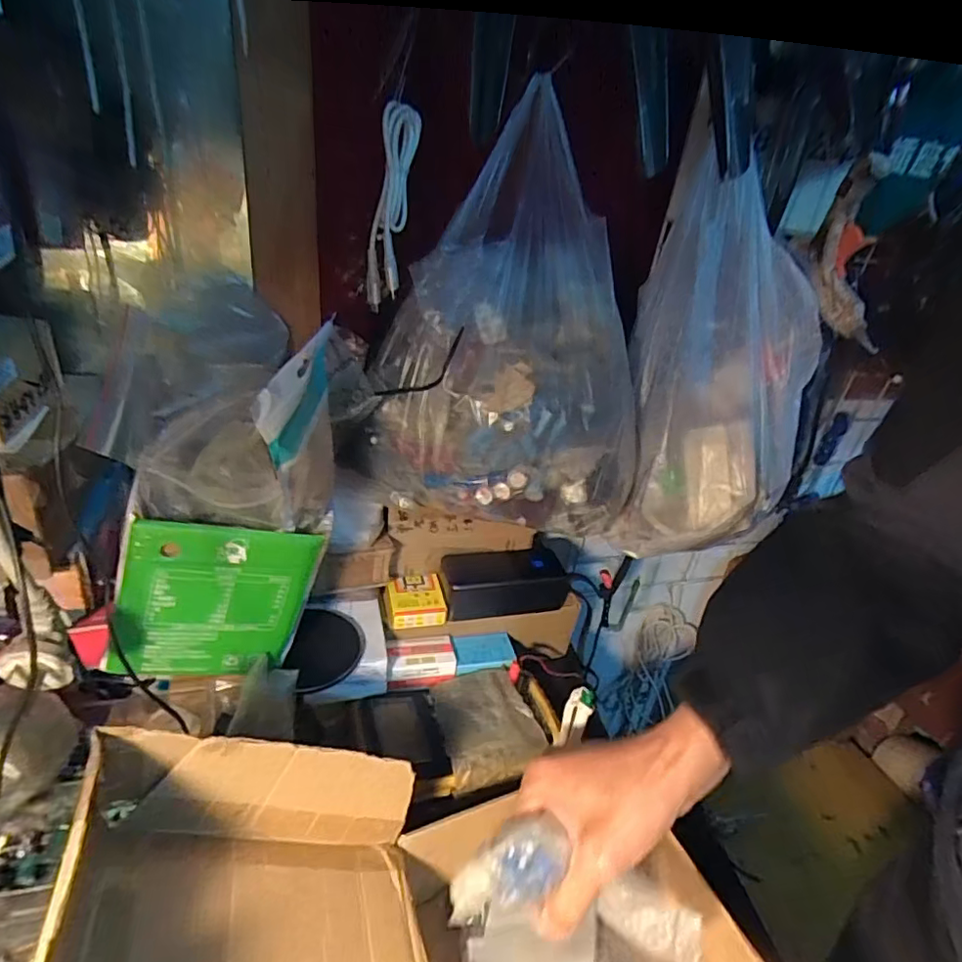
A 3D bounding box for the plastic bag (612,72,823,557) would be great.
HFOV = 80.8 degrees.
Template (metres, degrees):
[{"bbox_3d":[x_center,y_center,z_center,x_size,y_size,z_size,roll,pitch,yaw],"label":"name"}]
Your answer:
[{"bbox_3d":[0.218,-0.114,0.515,0.155,0.370,0.097,2,6,-9],"label":"plastic bag"}]

